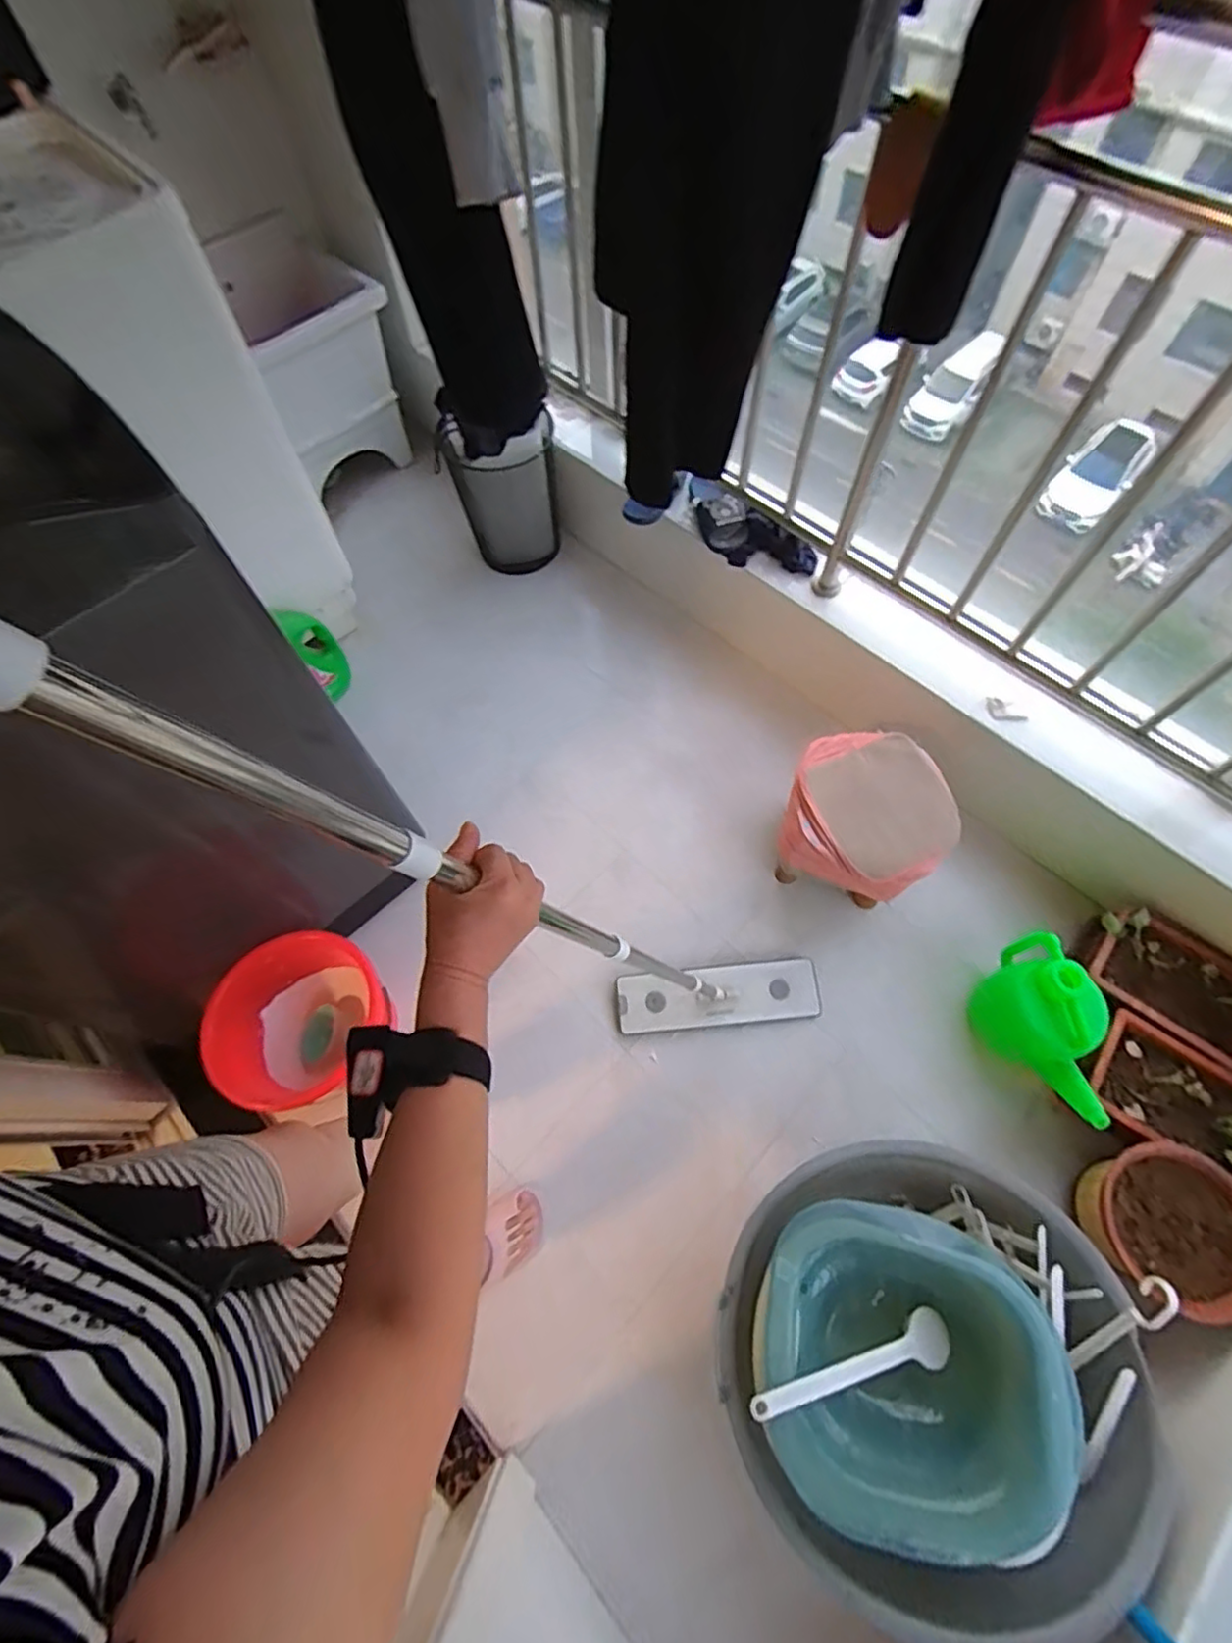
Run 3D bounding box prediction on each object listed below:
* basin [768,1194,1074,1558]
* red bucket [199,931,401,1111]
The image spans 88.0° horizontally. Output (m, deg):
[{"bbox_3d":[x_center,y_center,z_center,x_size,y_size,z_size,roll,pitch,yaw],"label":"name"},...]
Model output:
[{"bbox_3d":[0.391,0.738,0.883,0.396,0.147,0.354,6,65,4],"label":"basin"},{"bbox_3d":[-0.565,0.365,1.171,0.276,0.222,0.290,14,66,7],"label":"red bucket"}]

